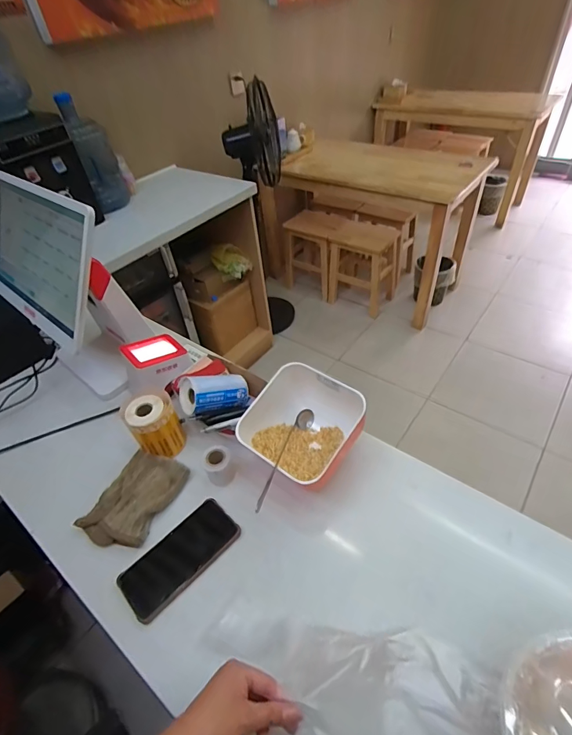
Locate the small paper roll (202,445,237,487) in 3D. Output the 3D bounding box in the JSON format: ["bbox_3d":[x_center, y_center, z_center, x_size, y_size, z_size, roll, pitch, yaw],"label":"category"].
[{"bbox_3d":[-0.108,0.157,0.631,0.044,0.059,0.042,-4,44,4],"label":"small paper roll"}]

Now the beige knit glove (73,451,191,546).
[{"bbox_3d":[-0.242,0.205,0.617,0.104,0.028,0.147,16,48,22],"label":"beige knit glove"}]

